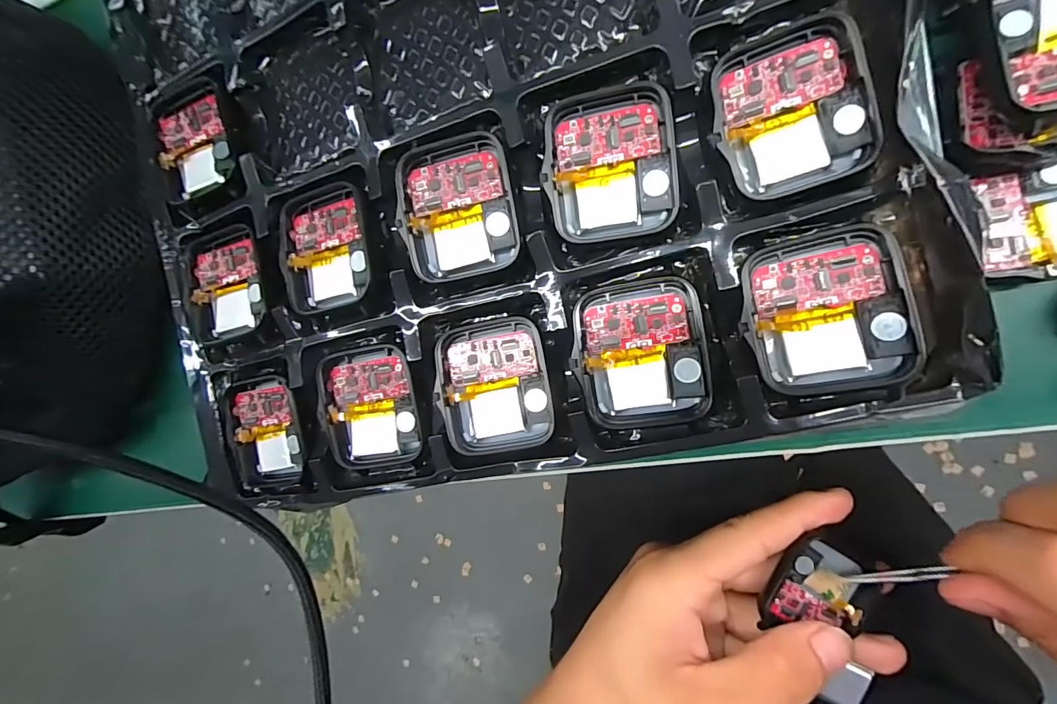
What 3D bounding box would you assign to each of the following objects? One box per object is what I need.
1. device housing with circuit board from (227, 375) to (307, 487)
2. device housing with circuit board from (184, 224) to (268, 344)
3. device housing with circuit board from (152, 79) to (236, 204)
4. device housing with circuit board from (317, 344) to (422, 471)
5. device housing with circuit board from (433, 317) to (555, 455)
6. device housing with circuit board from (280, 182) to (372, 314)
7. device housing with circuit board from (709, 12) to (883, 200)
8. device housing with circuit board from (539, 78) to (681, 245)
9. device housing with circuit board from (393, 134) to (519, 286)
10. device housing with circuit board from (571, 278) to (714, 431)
[{"bbox_3d":[-0.101,0.031,0.173,0.035,0.012,0.042,-9,89,15],"label":"device housing with circuit board"},{"bbox_3d":[-0.116,-0.026,0.170,0.036,0.010,0.042,-8,89,15],"label":"device housing with circuit board"},{"bbox_3d":[-0.129,-0.083,0.172,0.034,0.009,0.046,-14,88,15],"label":"device housing with circuit board"},{"bbox_3d":[-0.056,0.020,0.160,0.034,0.007,0.043,-10,89,15],"label":"device housing with circuit board"},{"bbox_3d":[-0.011,0.011,0.147,0.035,0.008,0.043,-11,89,15],"label":"device housing with circuit board"},{"bbox_3d":[-0.072,-0.038,0.157,0.035,0.009,0.044,-10,89,15],"label":"device housing with circuit board"},{"bbox_3d":[0.071,-0.066,0.121,0.037,0.007,0.042,-14,88,15],"label":"device housing with circuit board"},{"bbox_3d":[0.023,-0.056,0.131,0.036,0.006,0.042,-8,89,15],"label":"device housing with circuit board"},{"bbox_3d":[-0.022,-0.045,0.141,0.036,0.009,0.043,-9,89,15],"label":"device housing with circuit board"},{"bbox_3d":[0.032,0.001,0.131,0.036,0.006,0.042,-7,90,15],"label":"device housing with circuit board"}]

